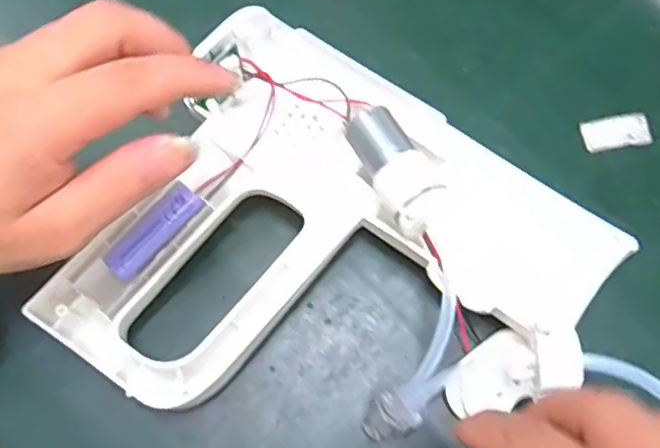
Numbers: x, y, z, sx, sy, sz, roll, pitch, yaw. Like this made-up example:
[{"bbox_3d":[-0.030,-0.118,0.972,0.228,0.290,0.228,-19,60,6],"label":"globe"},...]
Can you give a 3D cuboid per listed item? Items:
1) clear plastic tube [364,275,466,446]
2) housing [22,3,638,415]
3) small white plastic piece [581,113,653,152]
[{"bbox_3d":[0.039,0.064,0.268,0.022,0.012,0.076,31,103,11],"label":"clear plastic tube"},{"bbox_3d":[-0.001,0.020,0.282,0.197,0.049,0.182,35,76,12],"label":"housing"},{"bbox_3d":[0.148,-0.047,0.328,0.035,0.004,0.017,-10,71,-2],"label":"small white plastic piece"}]

